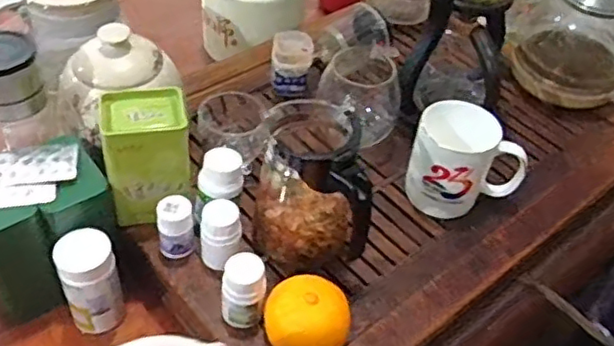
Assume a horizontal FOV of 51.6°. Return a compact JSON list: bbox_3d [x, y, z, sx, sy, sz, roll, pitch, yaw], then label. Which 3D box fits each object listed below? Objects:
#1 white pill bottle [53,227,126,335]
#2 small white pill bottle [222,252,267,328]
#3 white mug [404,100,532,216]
[{"bbox_3d":[-0.204,0.104,0.601,0.050,0.107,0.040,-17,50,-21],"label":"white pill bottle"},{"bbox_3d":[-0.054,0.102,0.546,0.036,0.064,0.033,3,46,-3],"label":"small white pill bottle"},{"bbox_3d":[0.165,-0.007,0.662,0.111,0.099,0.076,25,48,17],"label":"white mug"}]

